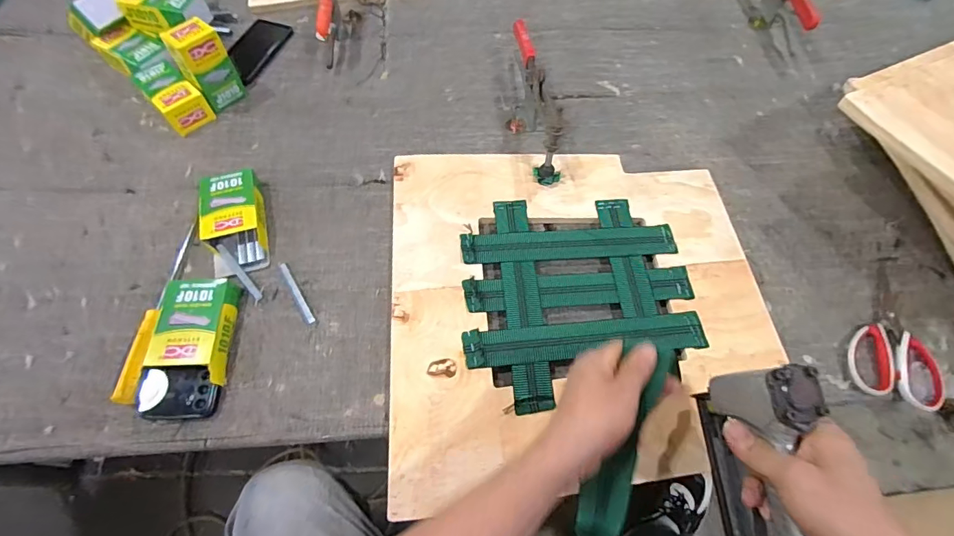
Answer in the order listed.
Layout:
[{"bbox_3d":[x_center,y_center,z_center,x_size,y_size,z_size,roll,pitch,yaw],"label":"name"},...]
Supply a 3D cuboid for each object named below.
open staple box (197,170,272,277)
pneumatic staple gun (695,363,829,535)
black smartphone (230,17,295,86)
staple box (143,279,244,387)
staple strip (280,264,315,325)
[{"bbox_3d":[-0.339,-0.067,0.633,0.080,0.037,0.157,-15,62,-8],"label":"open staple box"},{"bbox_3d":[0.267,0.217,0.383,0.046,0.144,0.245,-6,61,-4],"label":"pneumatic staple gun"},{"bbox_3d":[-0.414,-0.407,0.841,0.089,0.011,0.166,17,62,9],"label":"black smartphone"},{"bbox_3d":[-0.347,0.074,0.557,0.086,0.035,0.130,-3,61,-2],"label":"staple box"},{"bbox_3d":[-0.238,0.032,0.599,0.010,0.004,0.101,-29,65,-15],"label":"staple strip"}]

